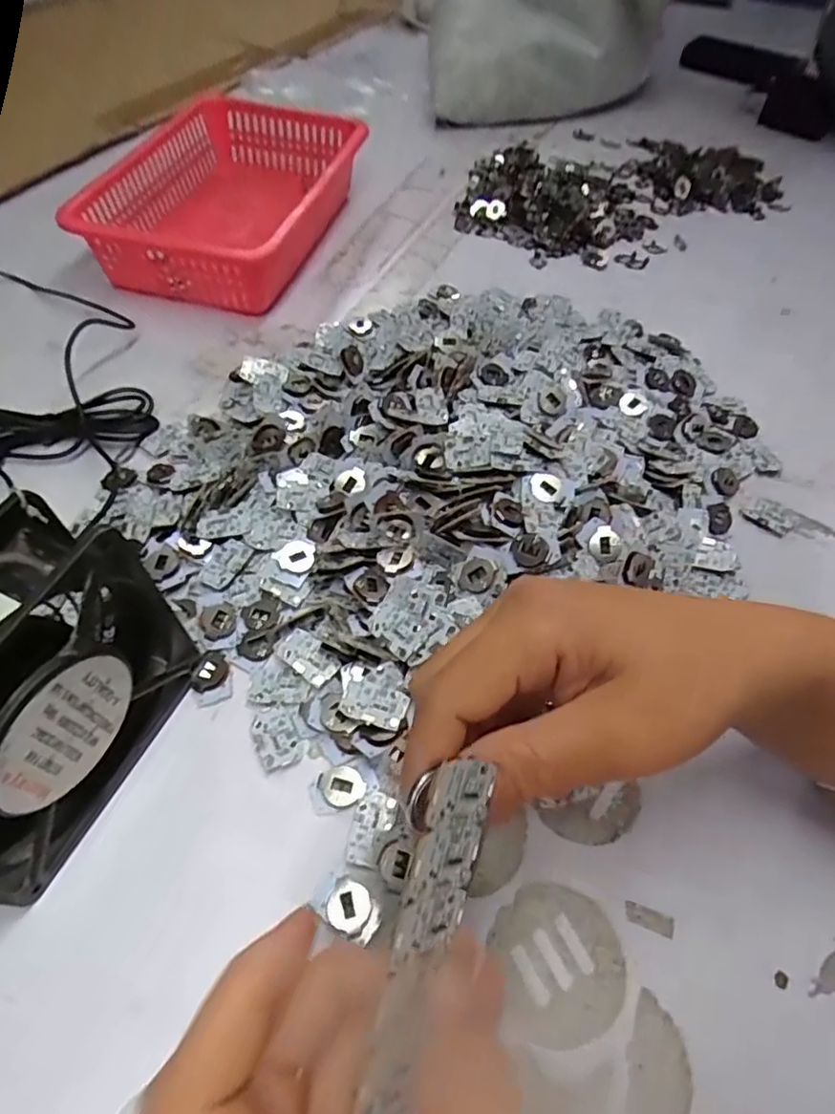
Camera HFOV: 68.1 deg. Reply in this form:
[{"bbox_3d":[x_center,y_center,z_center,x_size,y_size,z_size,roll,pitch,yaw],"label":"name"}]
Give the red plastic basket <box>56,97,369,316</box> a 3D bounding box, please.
[{"bbox_3d":[-0.152,-0.310,0.527,0.166,0.061,0.255,11,55,6],"label":"red plastic basket"}]

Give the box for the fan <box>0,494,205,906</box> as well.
[{"bbox_3d":[-0.147,0.061,0.232,0.047,0.120,0.128,23,57,14],"label":"fan"}]

